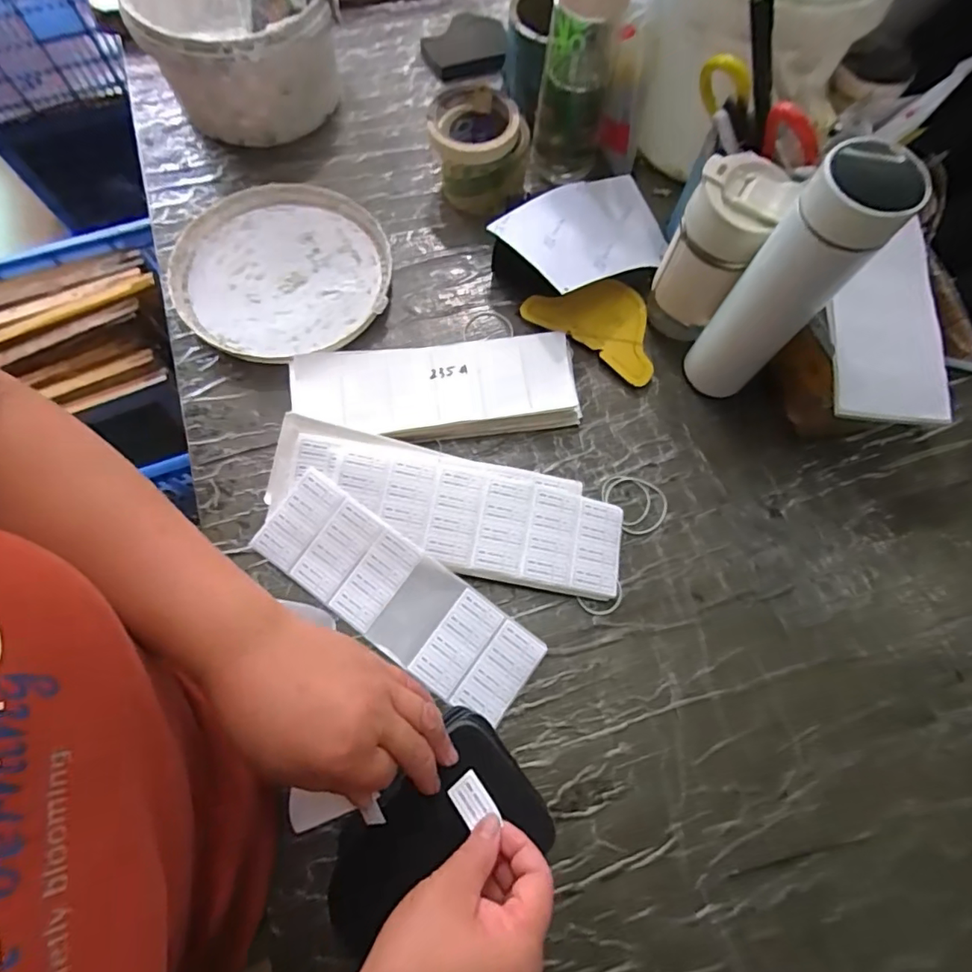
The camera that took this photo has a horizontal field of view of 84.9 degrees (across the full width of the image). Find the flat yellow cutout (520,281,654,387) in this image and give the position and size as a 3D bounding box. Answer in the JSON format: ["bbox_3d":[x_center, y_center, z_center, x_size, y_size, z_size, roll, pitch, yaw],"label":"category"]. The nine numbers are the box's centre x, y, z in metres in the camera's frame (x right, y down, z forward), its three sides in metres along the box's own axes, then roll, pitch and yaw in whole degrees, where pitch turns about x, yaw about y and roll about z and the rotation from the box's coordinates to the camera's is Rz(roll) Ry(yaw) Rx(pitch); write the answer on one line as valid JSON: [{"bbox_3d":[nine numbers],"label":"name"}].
[{"bbox_3d":[0.121,-0.173,0.548,0.143,0.008,0.091,35,74,11],"label":"flat yellow cutout"}]

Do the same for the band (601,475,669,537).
[{"bbox_3d":[0.139,0.014,0.492,0.055,0.006,0.059,1,71,-2],"label":"band"}]

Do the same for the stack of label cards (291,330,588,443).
[{"bbox_3d":[-0.046,-0.091,0.503,0.257,0.026,0.089,-6,71,-4],"label":"stack of label cards"}]

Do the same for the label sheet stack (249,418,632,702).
[{"bbox_3d":[-0.035,0.018,0.468,0.312,0.028,0.101,12,71,2],"label":"label sheet stack"}]

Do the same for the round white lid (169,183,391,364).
[{"bbox_3d":[-0.206,-0.221,0.546,0.206,0.021,0.205,1,71,-2],"label":"round white lid"}]

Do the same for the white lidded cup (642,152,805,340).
[{"bbox_3d":[0.205,-0.209,0.484,0.069,0.153,0.064,1,71,-2],"label":"white lidded cup"}]

